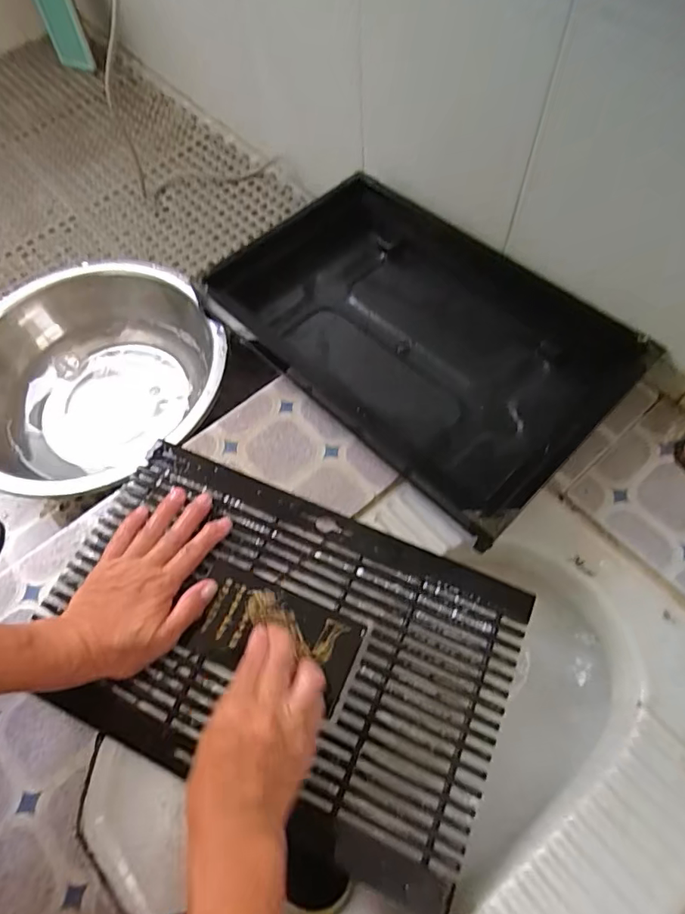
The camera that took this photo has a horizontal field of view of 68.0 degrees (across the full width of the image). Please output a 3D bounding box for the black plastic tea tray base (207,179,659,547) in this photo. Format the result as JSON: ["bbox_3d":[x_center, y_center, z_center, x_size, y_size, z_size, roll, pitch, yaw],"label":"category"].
[{"bbox_3d":[0.079,-0.134,0.544,0.261,0.094,0.413,-42,65,-19],"label":"black plastic tea tray base"}]

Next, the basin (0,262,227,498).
[{"bbox_3d":[-0.297,-0.089,0.615,0.294,0.100,0.317,-2,59,3],"label":"basin"}]

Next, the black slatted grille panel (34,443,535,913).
[{"bbox_3d":[-0.060,0.152,0.436,0.392,0.037,0.236,20,62,15],"label":"black slatted grille panel"}]

